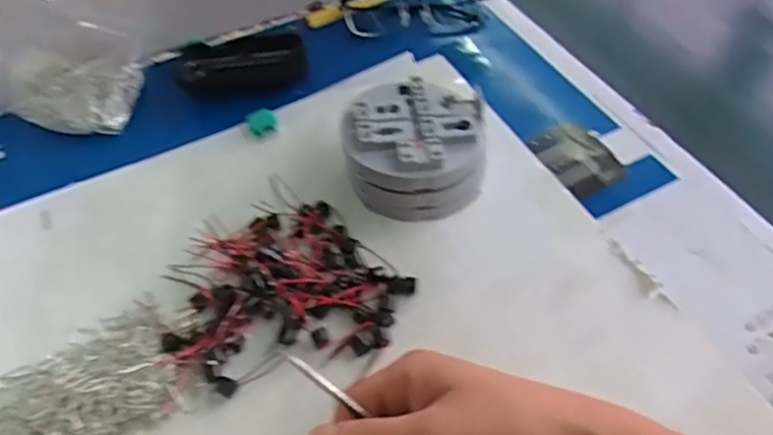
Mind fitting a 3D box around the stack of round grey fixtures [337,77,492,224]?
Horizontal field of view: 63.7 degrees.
[{"bbox_3d":[0.021,-0.053,0.464,0.103,0.055,0.098,10,53,11],"label":"stack of round grey fixtures"}]

